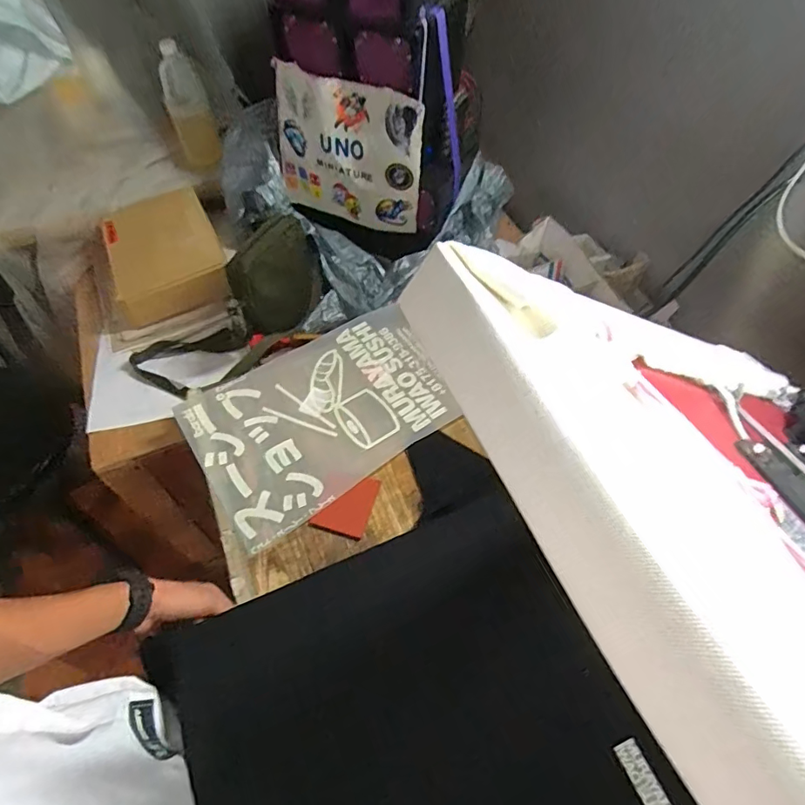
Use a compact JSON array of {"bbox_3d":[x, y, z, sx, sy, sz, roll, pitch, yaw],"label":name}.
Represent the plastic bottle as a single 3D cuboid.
[{"bbox_3d":[-0.444,-0.601,1.053,0.083,0.232,0.091,-20,59,-14],"label":"plastic bottle"}]

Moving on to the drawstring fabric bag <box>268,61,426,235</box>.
[{"bbox_3d":[-0.104,-0.441,0.908,0.277,0.250,0.037,22,59,13],"label":"drawstring fabric bag"}]

